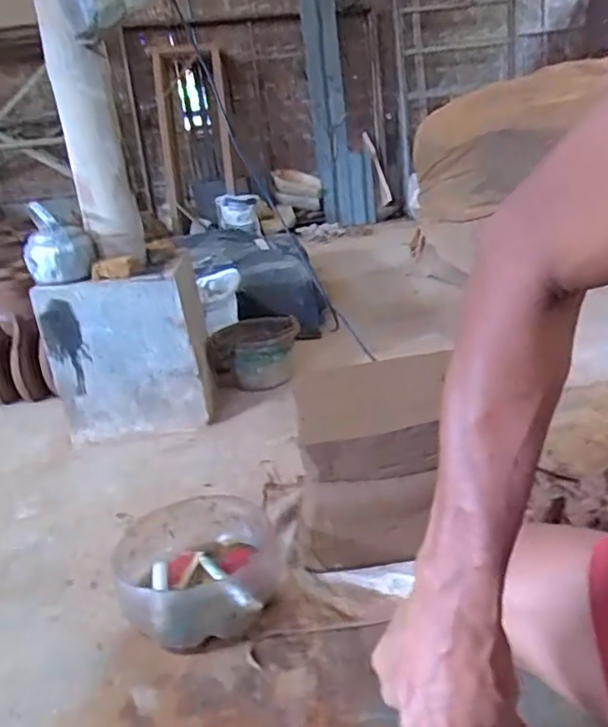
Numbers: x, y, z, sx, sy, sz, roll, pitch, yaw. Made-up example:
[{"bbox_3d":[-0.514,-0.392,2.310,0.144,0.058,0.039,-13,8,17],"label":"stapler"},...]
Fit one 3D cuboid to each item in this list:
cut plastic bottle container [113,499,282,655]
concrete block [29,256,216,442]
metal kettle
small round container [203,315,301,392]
[{"bbox_3d":[-0.163,0.326,0.948,0.229,0.126,0.236,-12,22,-14],"label":"cut plastic bottle container"},{"bbox_3d":[-0.445,-0.011,1.536,0.391,0.401,0.116,-11,21,-10],"label":"concrete block"},{"bbox_3d":[-0.604,-0.299,1.473,0.157,0.169,0.133,-15,22,-19],"label":"metal kettle"},{"bbox_3d":[-0.154,-0.035,1.857,0.268,0.159,0.268,-5,22,2],"label":"small round container"}]

